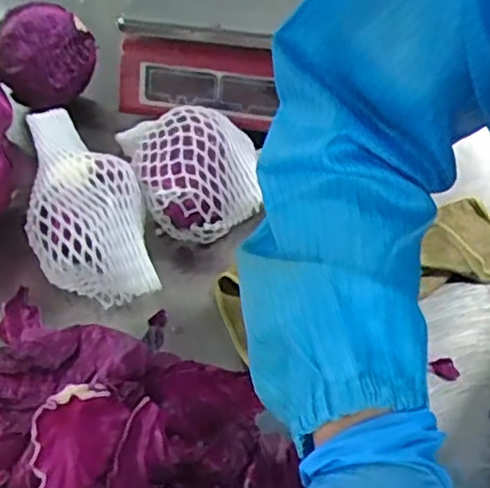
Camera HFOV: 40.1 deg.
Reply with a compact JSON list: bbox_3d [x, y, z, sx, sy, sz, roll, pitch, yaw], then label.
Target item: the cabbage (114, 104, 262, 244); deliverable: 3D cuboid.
[{"bbox_3d":[-0.042,-0.053,0.566,0.110,0.085,0.096,-8,47,-6],"label":"cabbage"}]

